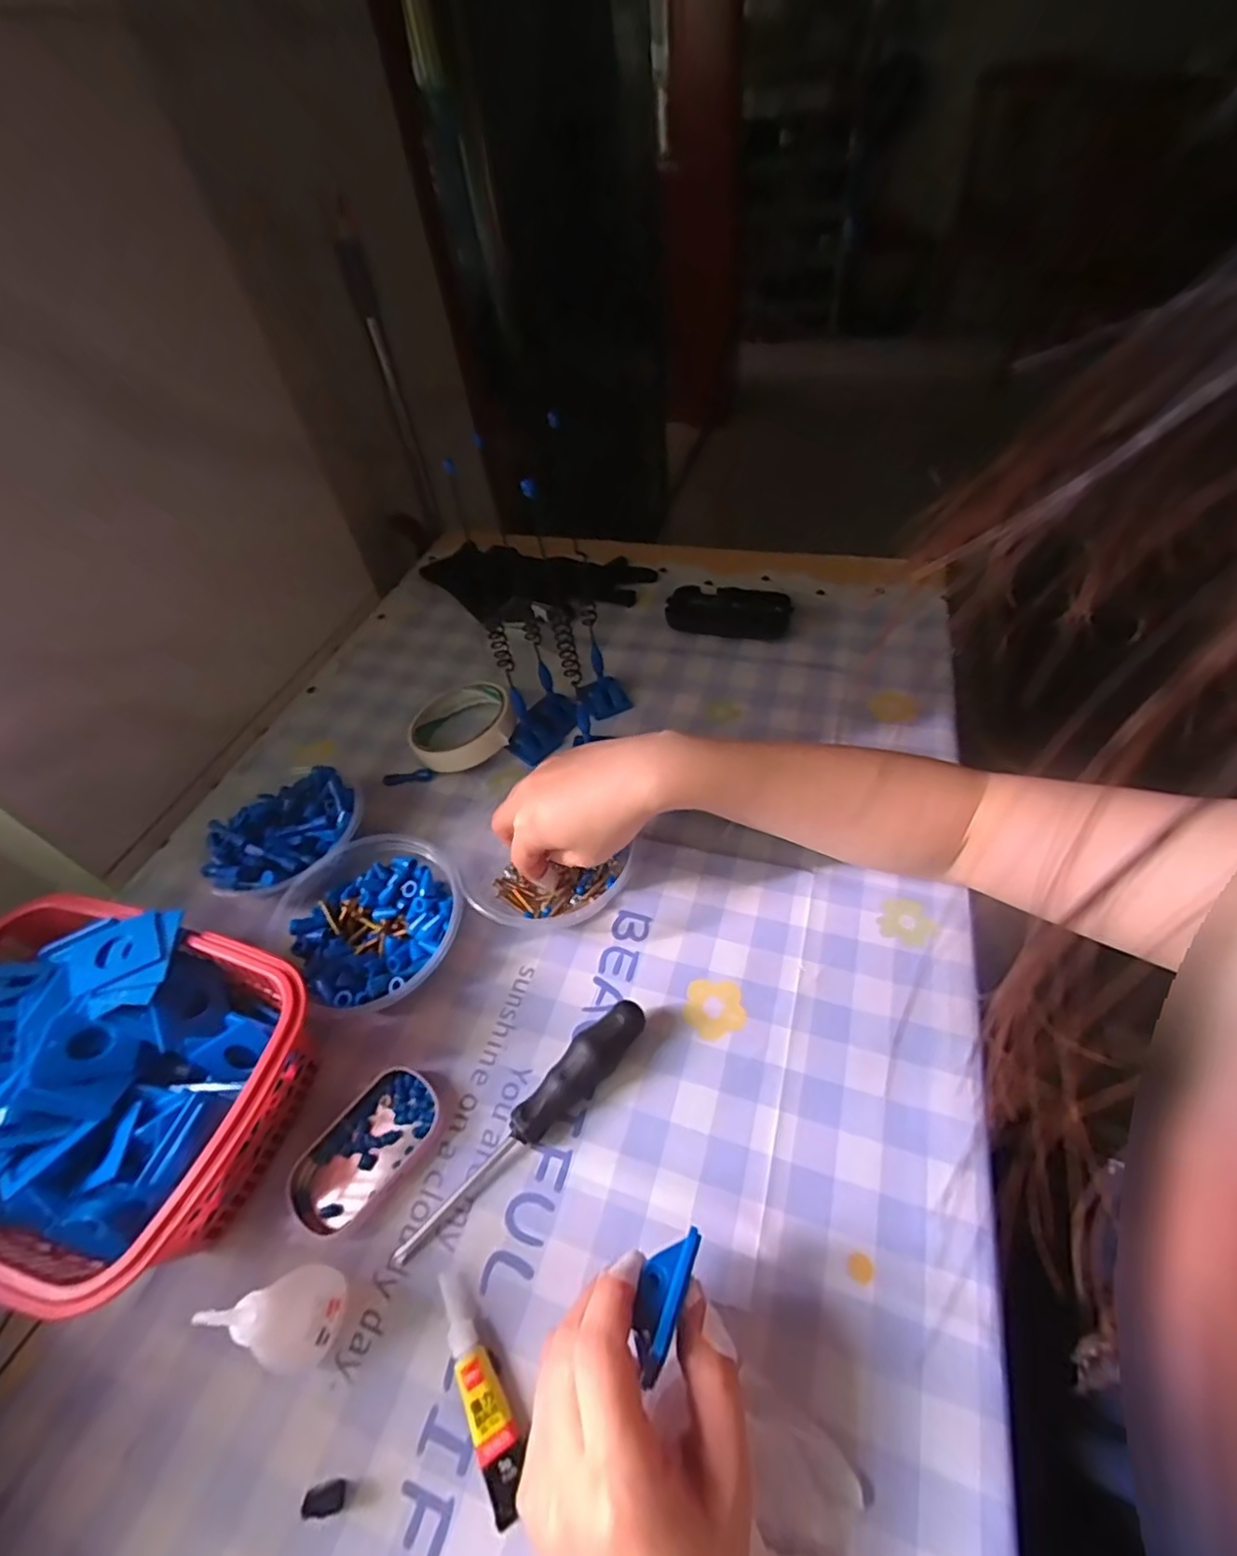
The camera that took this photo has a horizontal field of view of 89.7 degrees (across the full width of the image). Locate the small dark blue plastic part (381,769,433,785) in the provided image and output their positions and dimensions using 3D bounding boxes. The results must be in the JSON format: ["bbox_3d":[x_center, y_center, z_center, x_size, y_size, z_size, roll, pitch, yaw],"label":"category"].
[{"bbox_3d":[-0.168,-0.001,0.495,0.043,0.006,0.011,-3,50,3],"label":"small dark blue plastic part"}]

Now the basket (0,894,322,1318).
[{"bbox_3d":[-0.268,0.154,0.322,0.197,0.080,0.148,9,52,13],"label":"basket"}]

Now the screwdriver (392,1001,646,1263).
[{"bbox_3d":[-0.047,0.177,0.320,0.157,0.026,0.022,-37,56,-23],"label":"screwdriver"}]

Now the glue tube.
[{"bbox_3d":[-0.058,0.257,0.263,0.017,0.012,0.082,-25,52,-14],"label":"glue tube"}]

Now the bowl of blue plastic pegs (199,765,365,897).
[{"bbox_3d":[-0.228,0.044,0.436,0.101,0.048,0.092,-4,49,4],"label":"bowl of blue plastic pegs"}]

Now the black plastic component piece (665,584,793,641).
[{"bbox_3d":[0.102,-0.152,0.576,0.109,0.025,0.045,5,51,10],"label":"black plastic component piece"}]

